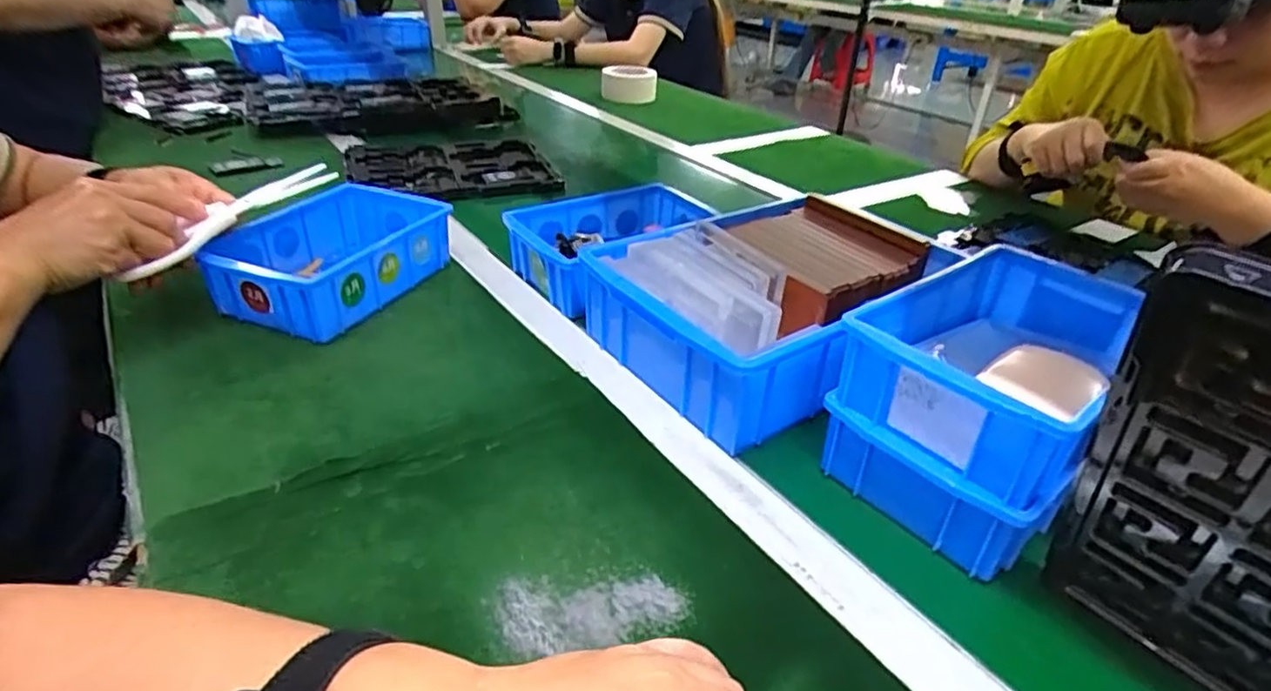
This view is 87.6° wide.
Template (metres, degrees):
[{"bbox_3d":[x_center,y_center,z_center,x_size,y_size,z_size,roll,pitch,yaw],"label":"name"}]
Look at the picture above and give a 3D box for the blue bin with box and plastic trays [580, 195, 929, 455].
[{"bbox_3d":[0.110,-0.037,0.570,0.292,0.093,0.222,-21,39,-34],"label":"blue bin with box and plastic trays"}]

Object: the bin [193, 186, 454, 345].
[{"bbox_3d":[-0.284,-0.085,0.627,0.130,0.067,0.198,13,33,14],"label":"bin"}]

